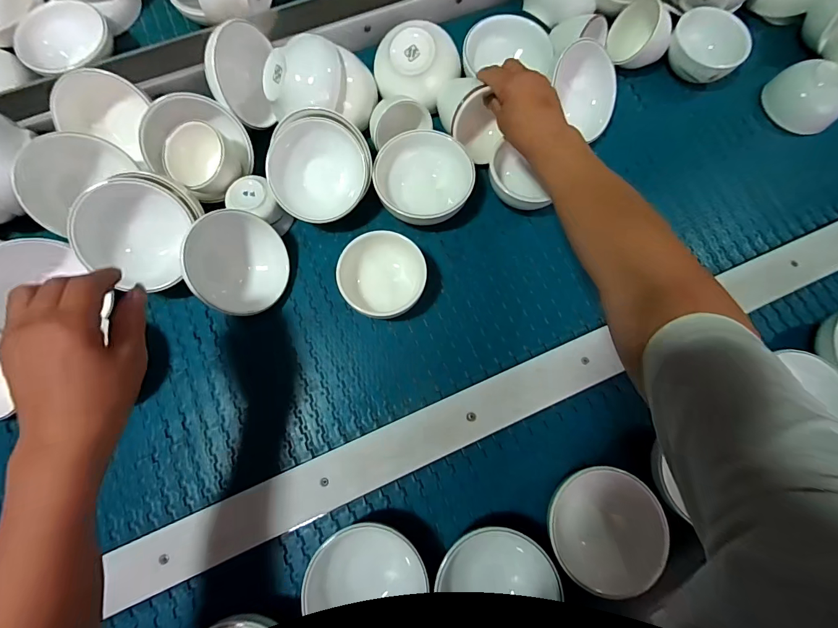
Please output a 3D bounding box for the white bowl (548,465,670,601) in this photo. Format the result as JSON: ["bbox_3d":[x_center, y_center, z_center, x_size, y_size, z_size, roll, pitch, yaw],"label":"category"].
[{"bbox_3d":[0.198,0.228,0.406,0.109,0.045,0.114,0,75,-1],"label":"white bowl"}]

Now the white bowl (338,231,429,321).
[{"bbox_3d":[-0.043,-0.043,0.454,0.095,0.048,0.096,0,75,-1],"label":"white bowl"}]

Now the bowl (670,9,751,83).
[{"bbox_3d":[0.396,-0.370,0.545,0.098,0.060,0.098,0,75,-1],"label":"bowl"}]

